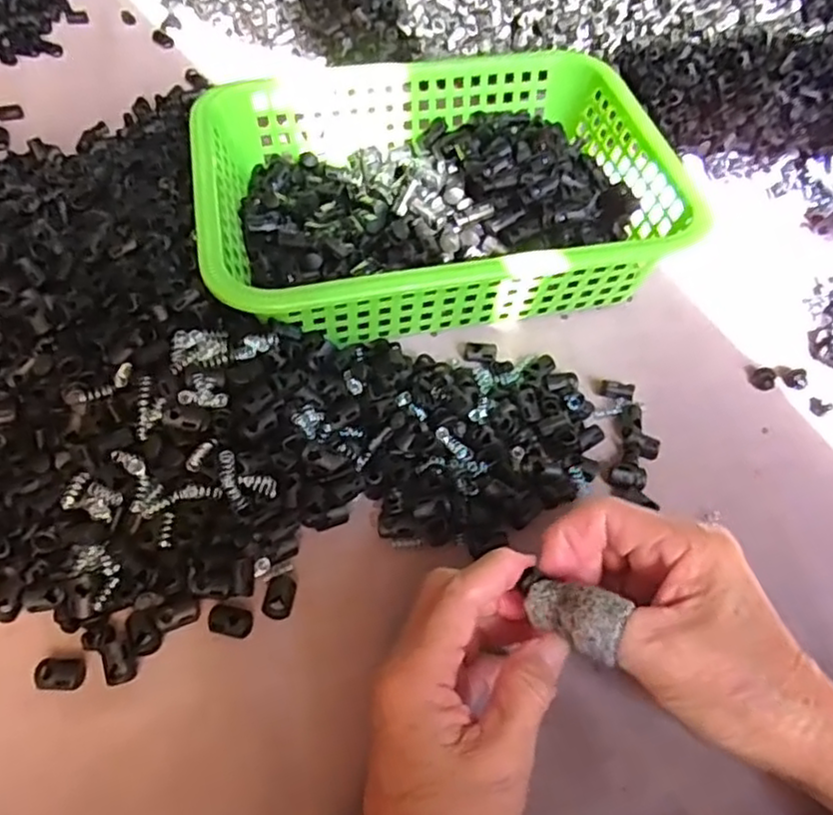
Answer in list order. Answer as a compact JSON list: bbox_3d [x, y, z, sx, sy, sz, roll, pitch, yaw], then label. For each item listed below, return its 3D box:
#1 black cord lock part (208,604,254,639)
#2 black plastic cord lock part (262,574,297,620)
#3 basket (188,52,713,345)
[{"bbox_3d":[-0.091,0.103,0.329,0.022,0.005,0.014,8,54,4],"label":"black cord lock part"},{"bbox_3d":[-0.069,0.094,0.337,0.015,0.006,0.021,9,54,4],"label":"black plastic cord lock part"},{"bbox_3d":[0.010,-0.142,0.449,0.287,0.066,0.199,-9,55,-9],"label":"basket"}]

